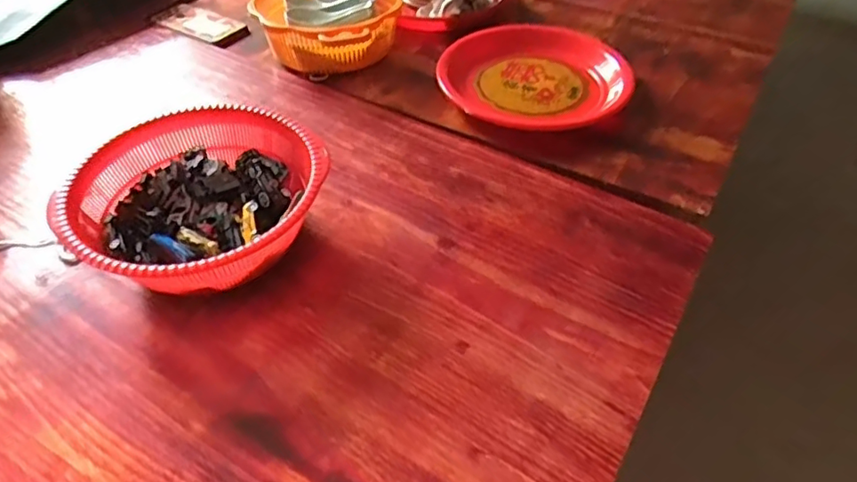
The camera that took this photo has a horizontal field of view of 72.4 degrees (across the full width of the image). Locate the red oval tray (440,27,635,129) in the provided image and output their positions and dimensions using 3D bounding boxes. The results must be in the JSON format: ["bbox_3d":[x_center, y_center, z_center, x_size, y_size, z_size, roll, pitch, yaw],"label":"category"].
[{"bbox_3d":[0.146,-0.231,0.793,0.246,0.047,0.208,10,48,10],"label":"red oval tray"}]

